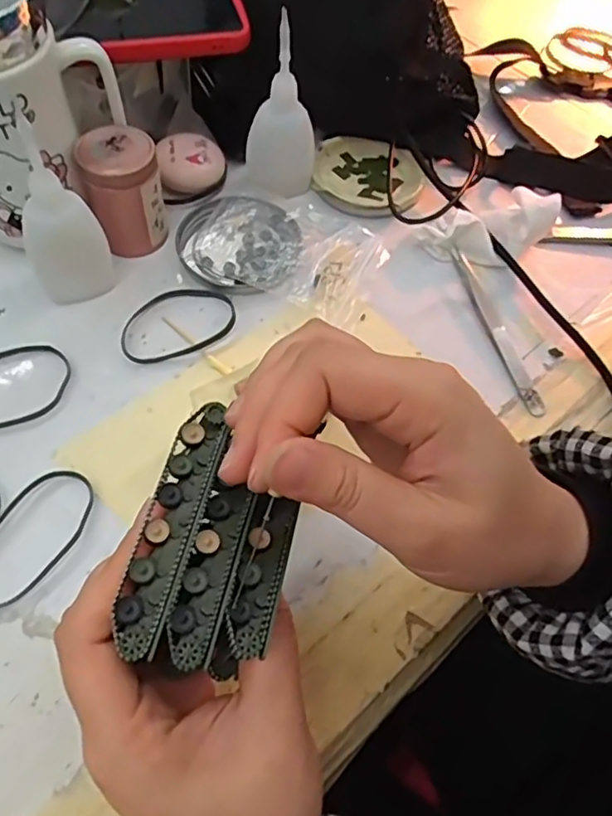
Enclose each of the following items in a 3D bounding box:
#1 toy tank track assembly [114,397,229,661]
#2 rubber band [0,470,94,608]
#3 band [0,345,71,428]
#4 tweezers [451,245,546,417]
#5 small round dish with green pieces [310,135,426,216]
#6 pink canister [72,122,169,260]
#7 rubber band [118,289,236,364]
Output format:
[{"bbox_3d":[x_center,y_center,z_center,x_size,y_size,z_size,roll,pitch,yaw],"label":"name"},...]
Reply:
[{"bbox_3d":[-0.044,0.037,0.208,0.017,0.007,0.086,12,61,3],"label":"toy tank track assembly"},{"bbox_3d":[-0.134,0.061,0.295,0.039,0.004,0.073,27,61,11],"label":"rubber band"},{"bbox_3d":[-0.165,-0.011,0.336,0.069,0.004,0.048,-18,63,-15],"label":"band"},{"bbox_3d":[0.115,-0.050,0.377,0.012,0.010,0.126,-13,62,-12],"label":"tweezers"},{"bbox_3d":[0.044,-0.165,0.440,0.077,0.015,0.073,2,60,-3],"label":"small round dish with green pieces"},{"bbox_3d":[-0.112,-0.133,0.375,0.044,0.064,0.043,2,60,-3],"label":"pink canister"},{"bbox_3d":[-0.077,-0.052,0.365,0.070,0.005,0.048,-21,64,-16],"label":"rubber band"}]

